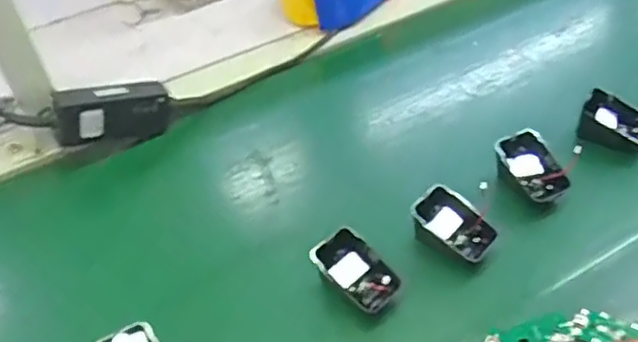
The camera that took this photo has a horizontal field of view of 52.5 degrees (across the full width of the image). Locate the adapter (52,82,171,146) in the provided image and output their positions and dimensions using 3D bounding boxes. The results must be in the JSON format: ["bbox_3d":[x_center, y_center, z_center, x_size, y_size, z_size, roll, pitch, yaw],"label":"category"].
[{"bbox_3d":[-0.206,-0.056,0.651,0.112,0.050,0.030,-11,42,-34],"label":"adapter"}]

